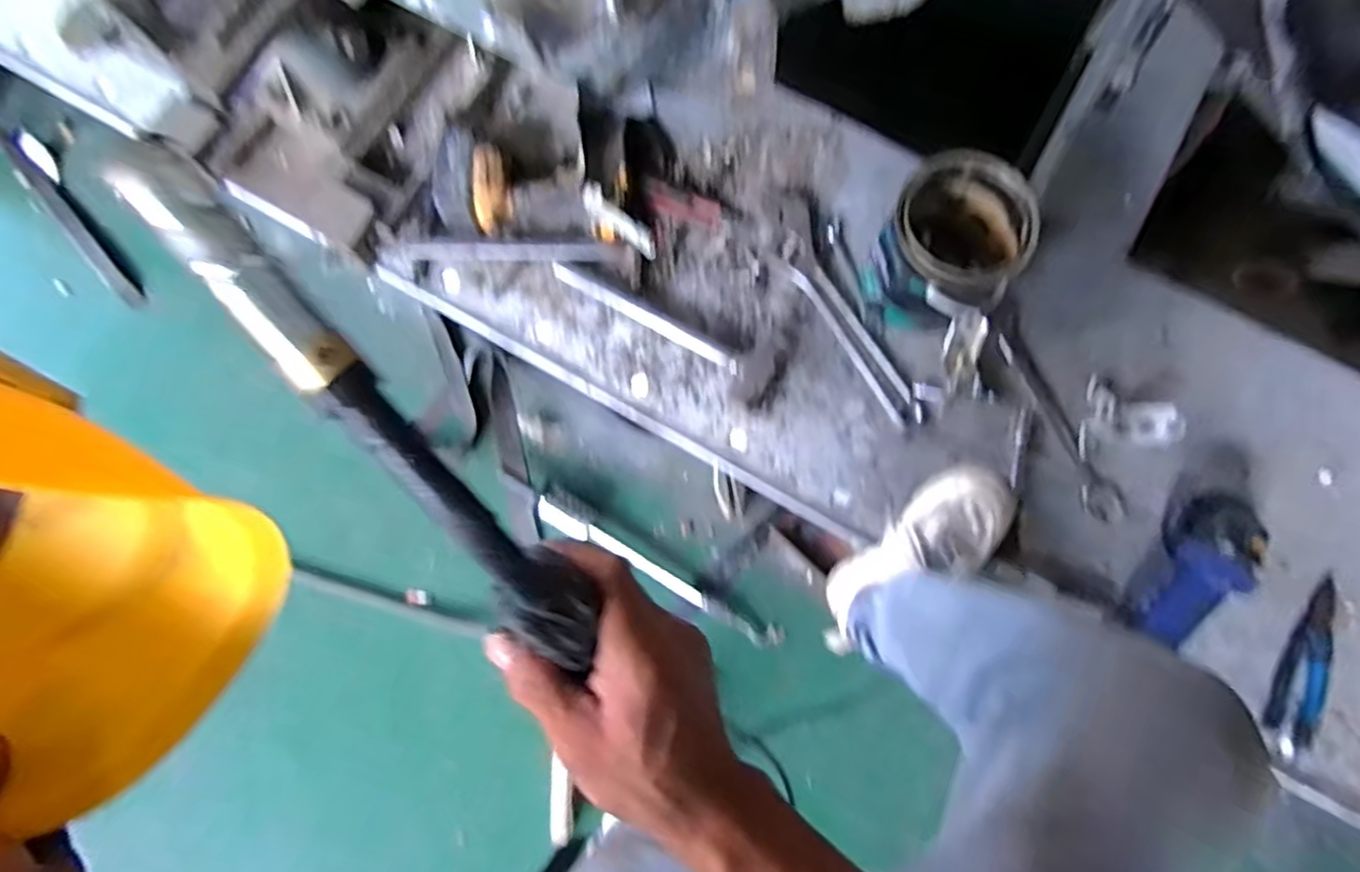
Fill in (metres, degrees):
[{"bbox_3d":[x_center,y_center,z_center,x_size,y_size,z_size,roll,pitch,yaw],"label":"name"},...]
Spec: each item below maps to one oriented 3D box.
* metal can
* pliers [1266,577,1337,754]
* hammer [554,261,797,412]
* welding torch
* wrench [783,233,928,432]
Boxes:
[{"bbox_3d":[0.323,-0.230,0.852,0.156,0.165,0.168,-17,78,-4],"label":"metal can"},{"bbox_3d":[0.755,0.262,0.822,0.064,0.014,0.200,26,79,5],"label":"pliers"},{"bbox_3d":[-0.013,-0.159,0.898,0.330,0.043,0.108,32,79,7],"label":"hammer"},{"bbox_3d":[-0.104,0.003,0.257,0.031,0.028,0.237,-39,110,-8],"label":"welding torch"},{"bbox_3d":[0.226,-0.137,0.904,0.041,0.022,0.293,-32,80,-7],"label":"wrench"}]

